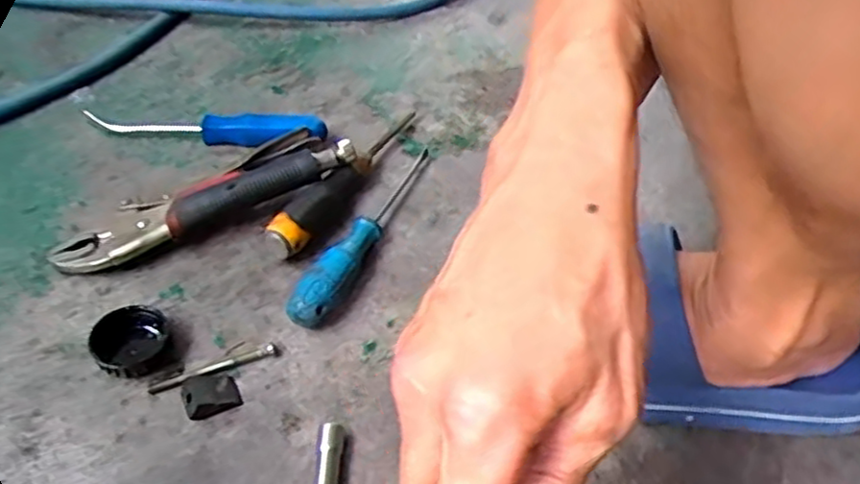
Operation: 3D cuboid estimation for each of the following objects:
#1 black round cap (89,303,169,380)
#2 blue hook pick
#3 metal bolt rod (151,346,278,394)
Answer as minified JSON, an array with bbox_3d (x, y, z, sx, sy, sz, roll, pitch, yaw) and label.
[{"bbox_3d":[-0.181,0.060,0.423,0.039,0.021,0.044,36,52,27],"label":"black round cap"},{"bbox_3d":[-0.185,-0.095,0.571,0.195,0.026,0.028,4,45,-2],"label":"blue hook pick"},{"bbox_3d":[-0.132,0.077,0.423,0.075,0.005,0.008,-17,49,-21],"label":"metal bolt rod"}]

